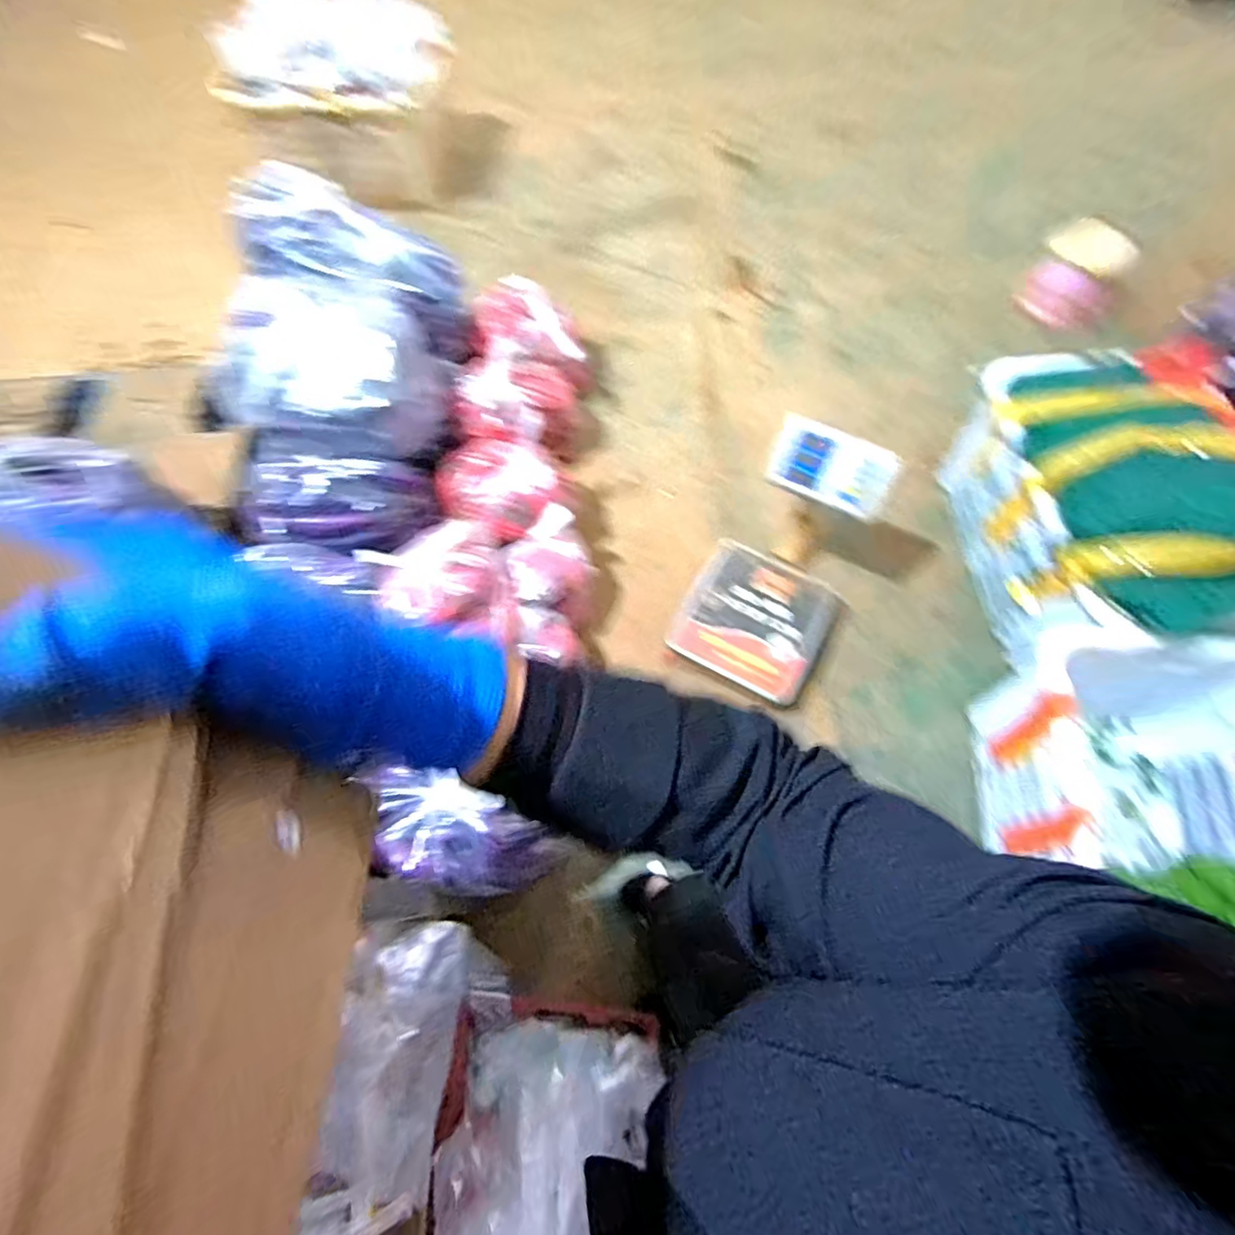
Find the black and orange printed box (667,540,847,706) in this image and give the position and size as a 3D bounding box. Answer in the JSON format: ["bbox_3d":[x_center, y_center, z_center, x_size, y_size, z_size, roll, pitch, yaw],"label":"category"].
[{"bbox_3d":[0.309,-0.005,1.338,0.325,0.058,0.342,30,68,17],"label":"black and orange printed box"}]

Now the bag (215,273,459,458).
[{"bbox_3d":[-0.618,-0.572,1.332,0.405,0.257,0.385,7,66,4],"label":"bag"}]

